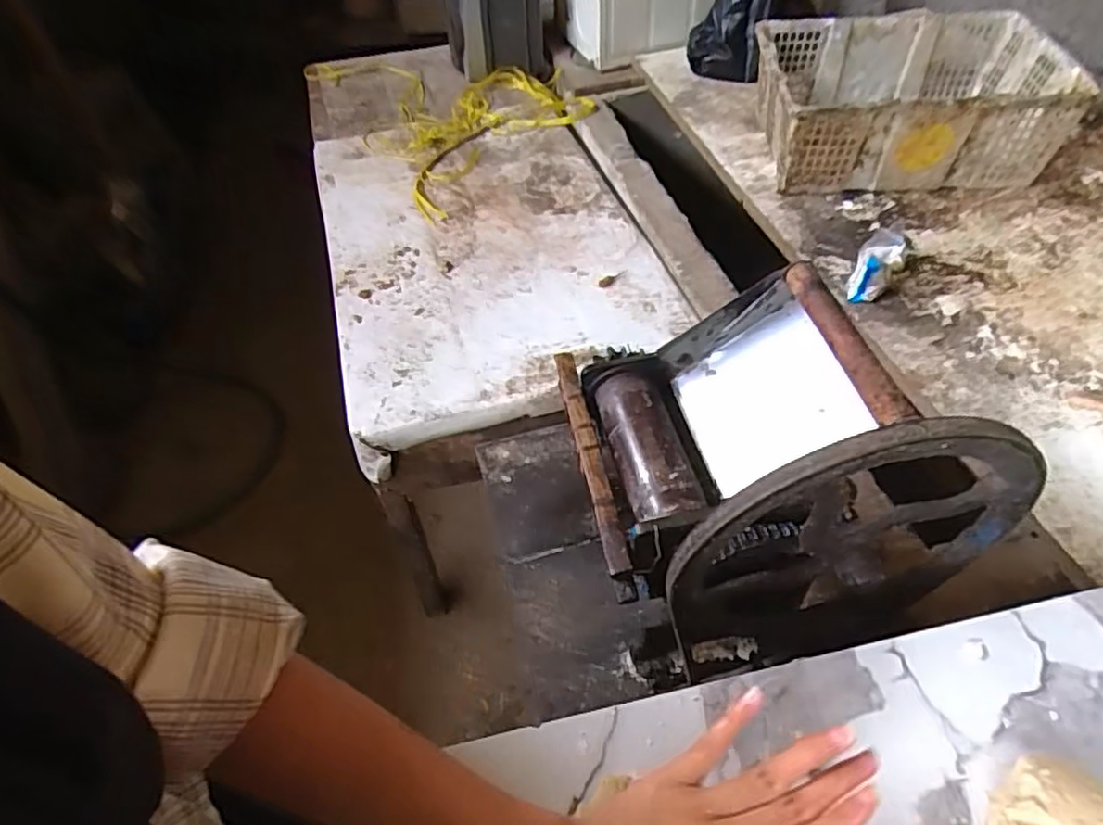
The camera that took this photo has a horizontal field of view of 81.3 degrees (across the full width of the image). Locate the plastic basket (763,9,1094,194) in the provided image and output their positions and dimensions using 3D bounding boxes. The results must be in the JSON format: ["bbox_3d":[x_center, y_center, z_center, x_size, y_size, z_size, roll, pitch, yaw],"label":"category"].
[{"bbox_3d":[0.619,-0.547,1.158,0.470,0.181,0.333,0,50,5],"label":"plastic basket"}]

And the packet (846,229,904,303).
[{"bbox_3d":[0.475,-0.216,0.940,0.059,0.074,0.127,23,50,25],"label":"packet"}]

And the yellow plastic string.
[{"bbox_3d":[-0.200,-0.715,1.497,0.510,0.056,0.786,-25,52,-16],"label":"yellow plastic string"}]

